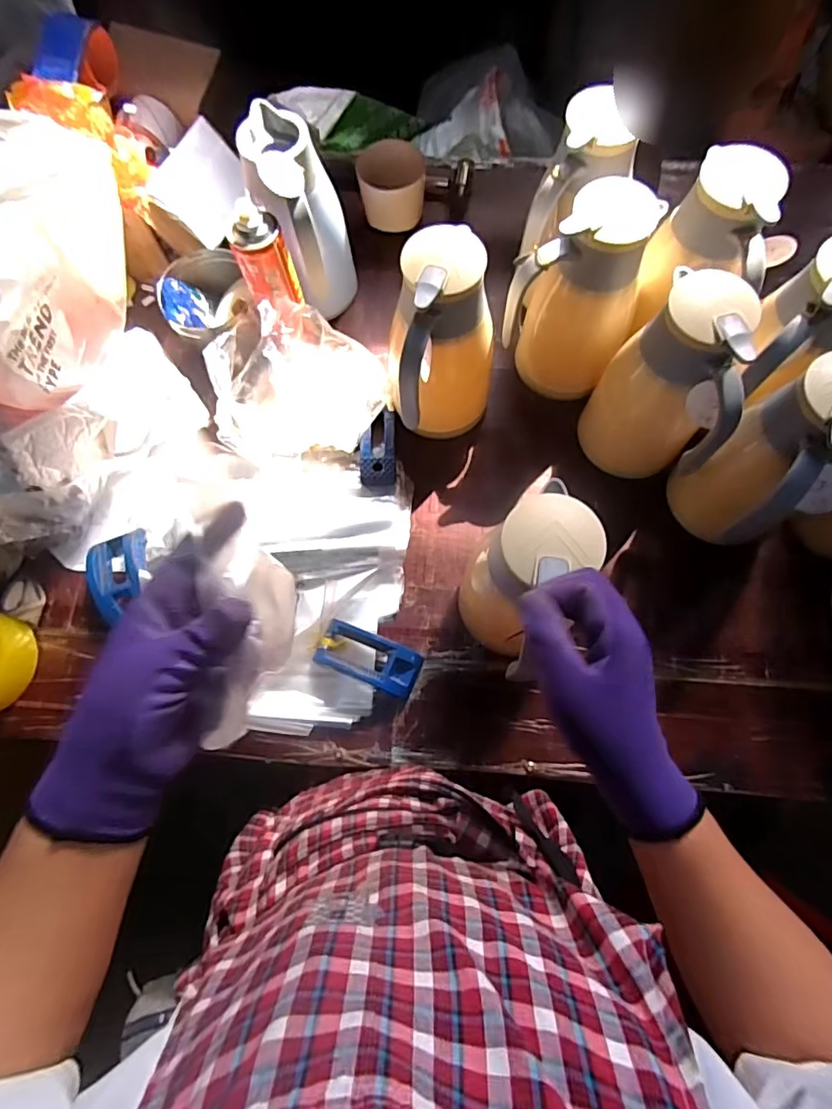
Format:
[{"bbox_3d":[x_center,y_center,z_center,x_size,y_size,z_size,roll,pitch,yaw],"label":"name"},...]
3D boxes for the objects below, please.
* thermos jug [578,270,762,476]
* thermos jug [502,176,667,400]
[{"bbox_3d":[0.294,-0.191,0.615,0.146,0.229,0.126,27,75,10],"label":"thermos jug"},{"bbox_3d":[0.204,-0.323,0.661,0.145,0.228,0.134,-1,73,2],"label":"thermos jug"}]

